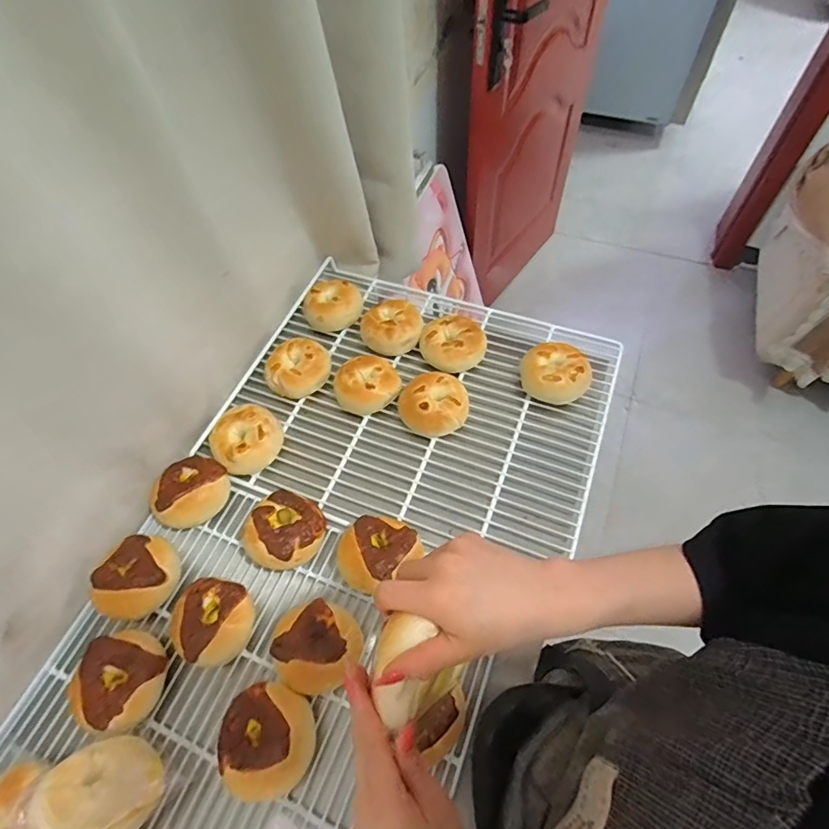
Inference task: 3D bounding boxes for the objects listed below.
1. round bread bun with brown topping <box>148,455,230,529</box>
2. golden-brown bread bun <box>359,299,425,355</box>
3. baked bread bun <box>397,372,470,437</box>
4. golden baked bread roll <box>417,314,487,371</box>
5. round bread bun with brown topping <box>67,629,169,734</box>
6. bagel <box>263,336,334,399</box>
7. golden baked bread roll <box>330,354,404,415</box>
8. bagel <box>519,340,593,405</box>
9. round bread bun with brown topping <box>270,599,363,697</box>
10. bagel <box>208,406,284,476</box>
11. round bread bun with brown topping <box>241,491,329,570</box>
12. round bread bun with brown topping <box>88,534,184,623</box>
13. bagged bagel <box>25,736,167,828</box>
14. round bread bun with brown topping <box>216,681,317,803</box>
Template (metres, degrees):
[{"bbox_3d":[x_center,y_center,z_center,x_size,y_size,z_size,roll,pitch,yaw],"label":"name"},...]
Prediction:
[{"bbox_3d":[-0.337,0.117,0.723,0.093,0.061,0.111,28,64,18],"label":"round bread bun with brown topping"},{"bbox_3d":[-0.041,-0.158,0.876,0.105,0.057,0.095,30,64,18],"label":"golden-brown bread bun"},{"bbox_3d":[0.036,-0.017,0.791,0.107,0.060,0.099,-1,59,2],"label":"baked bread bun"},{"bbox_3d":[0.068,-0.124,0.853,0.119,0.062,0.097,3,59,4],"label":"golden baked bread roll"},{"bbox_3d":[-0.363,0.329,0.595,0.096,0.054,0.104,-1,59,2],"label":"round bread bun with brown topping"},{"bbox_3d":[-0.203,-0.079,0.839,0.117,0.059,0.093,-19,60,-9],"label":"bagel"},{"bbox_3d":[-0.081,-0.049,0.814,0.096,0.061,0.094,-1,59,2],"label":"golden baked bread roll"},{"bbox_3d":[0.237,-0.068,0.806,0.115,0.066,0.098,6,59,5],"label":"bagel"},{"bbox_3d":[-0.123,0.290,0.603,0.109,0.045,0.105,-12,59,-5],"label":"round bread bun with brown topping"},{"bbox_3d":[-0.271,0.041,0.777,0.098,0.056,0.105,-1,59,2],"label":"bagel"},{"bbox_3d":[-0.183,0.167,0.685,0.106,0.066,0.101,-1,59,2],"label":"round bread bun with brown topping"},{"bbox_3d":[-0.379,0.221,0.651,0.099,0.050,0.090,-32,63,-16],"label":"round bread bun with brown topping"},{"bbox_3d":[-0.334,0.408,0.505,0.100,0.050,0.117,37,24,27],"label":"bagged bagel"},{"bbox_3d":[-0.170,0.376,0.557,0.106,0.058,0.111,-1,59,2],"label":"round bread bun with brown topping"}]

